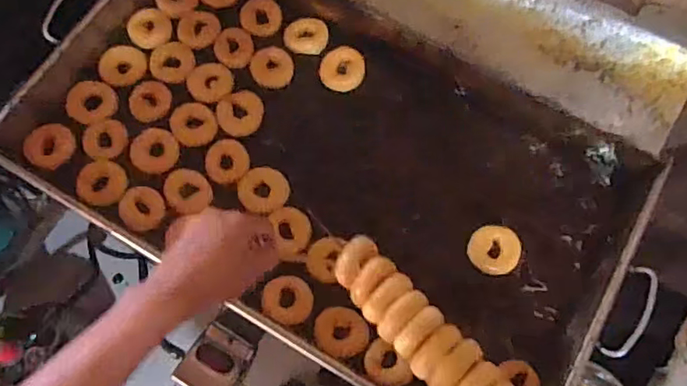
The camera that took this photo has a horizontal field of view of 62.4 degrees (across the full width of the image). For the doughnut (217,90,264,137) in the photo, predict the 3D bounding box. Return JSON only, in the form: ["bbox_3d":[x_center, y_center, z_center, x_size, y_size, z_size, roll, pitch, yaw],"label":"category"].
[{"bbox_3d":[-0.159,-0.124,0.876,0.071,0.016,0.069,0,70,0],"label":"doughnut"}]

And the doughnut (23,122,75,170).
[{"bbox_3d":[-0.440,-0.071,0.848,0.060,0.024,0.068,37,74,12],"label":"doughnut"}]

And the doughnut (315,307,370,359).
[{"bbox_3d":[-0.002,0.187,0.764,0.072,0.028,0.067,0,70,0],"label":"doughnut"}]

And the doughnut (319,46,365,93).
[{"bbox_3d":[-0.001,-0.200,0.910,0.069,0.023,0.070,12,71,4],"label":"doughnut"}]

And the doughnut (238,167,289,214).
[{"bbox_3d":[-0.117,-0.005,0.829,0.074,0.015,0.071,0,70,0],"label":"doughnut"}]

